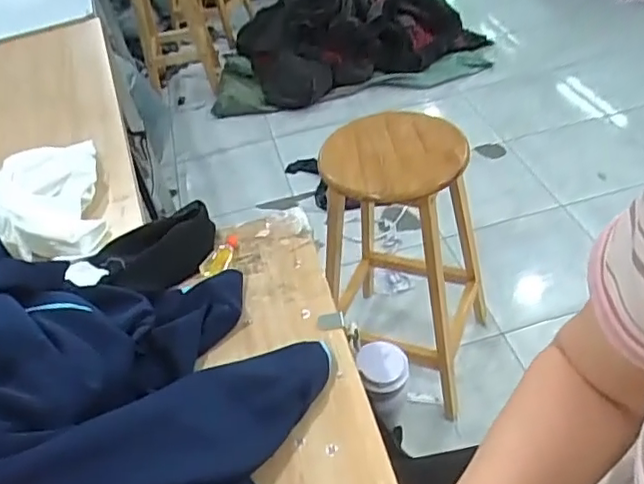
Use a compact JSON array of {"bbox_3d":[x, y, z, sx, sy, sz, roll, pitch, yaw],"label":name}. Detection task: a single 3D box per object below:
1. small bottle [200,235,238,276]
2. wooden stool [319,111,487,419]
[{"bbox_3d":[-0.126,0.012,0.761,0.030,0.018,0.074,15,48,26],"label":"small bottle"},{"bbox_3d":[0.183,0.026,1.371,0.342,0.627,0.371,7,45,18],"label":"wooden stool"}]

